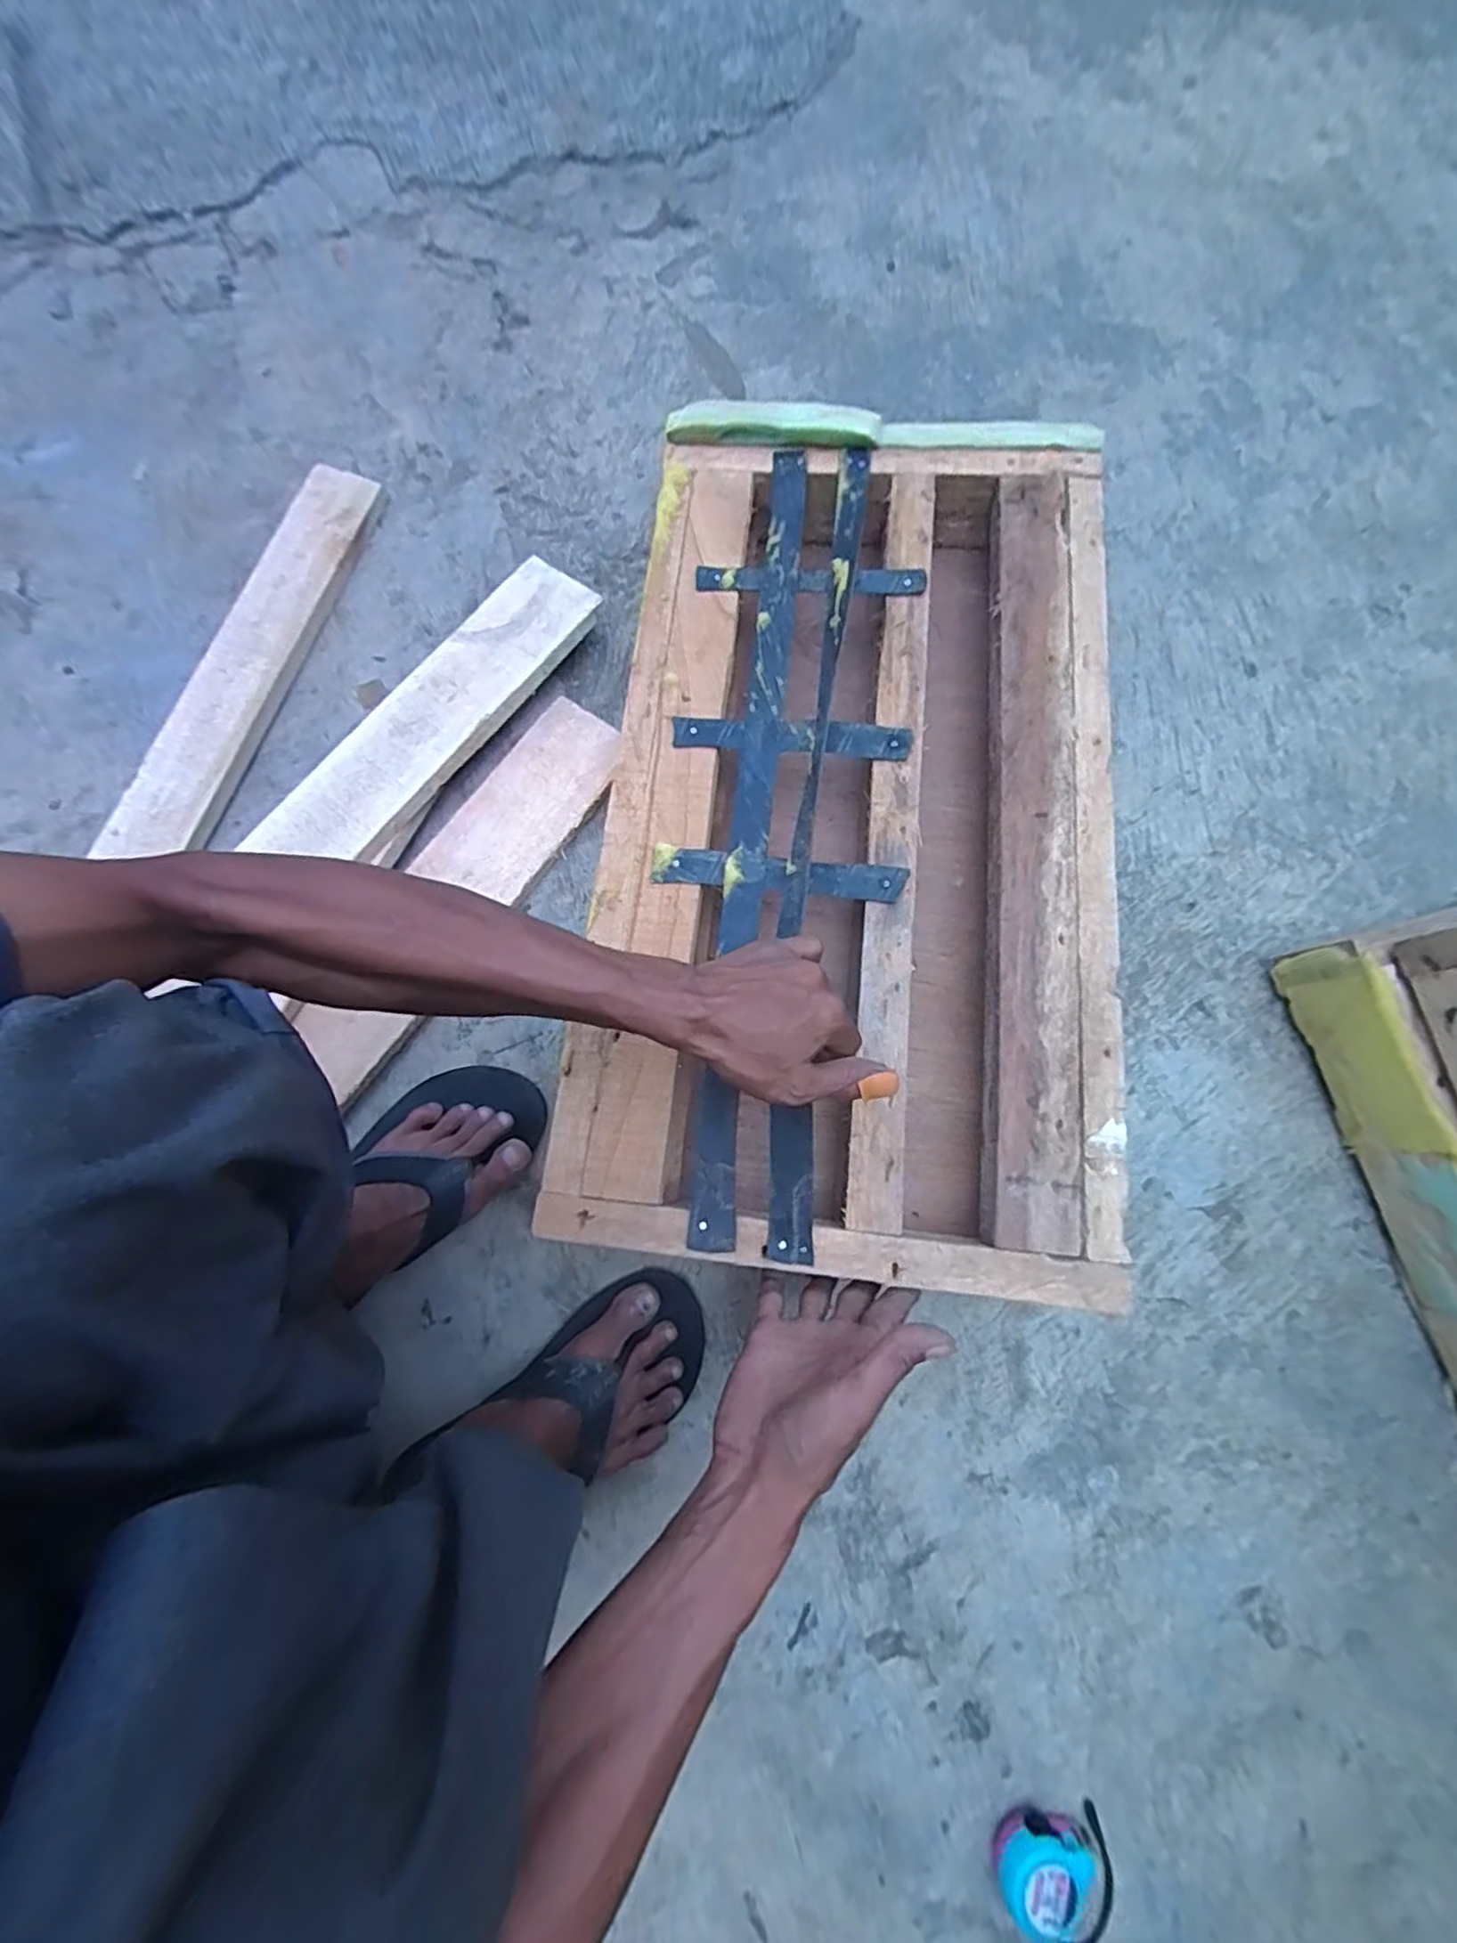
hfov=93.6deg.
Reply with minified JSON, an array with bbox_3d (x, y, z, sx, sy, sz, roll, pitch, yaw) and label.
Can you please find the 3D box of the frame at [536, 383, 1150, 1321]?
[{"bbox_3d":[0.102,-0.138,0.570,0.387,0.114,0.709,6,79,0],"label":"frame"}]

